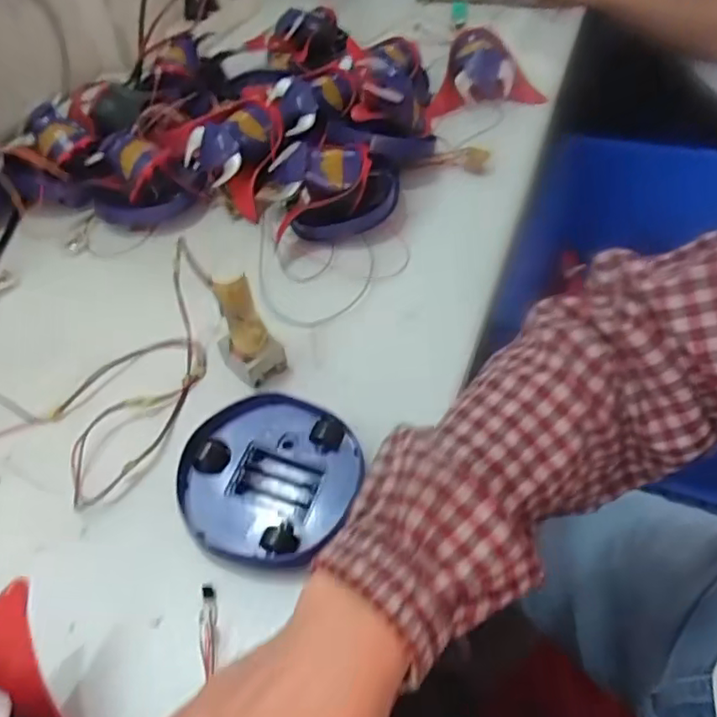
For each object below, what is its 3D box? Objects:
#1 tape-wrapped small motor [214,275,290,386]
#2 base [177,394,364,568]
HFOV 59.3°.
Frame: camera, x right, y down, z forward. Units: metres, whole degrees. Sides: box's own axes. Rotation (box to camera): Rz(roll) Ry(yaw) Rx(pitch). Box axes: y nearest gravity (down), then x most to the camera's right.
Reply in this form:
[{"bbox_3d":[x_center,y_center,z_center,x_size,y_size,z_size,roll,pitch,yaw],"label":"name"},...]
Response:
[{"bbox_3d":[-0.078,-0.023,0.441,0.035,0.098,0.031,33,60,31],"label":"tape-wrapped small motor"},{"bbox_3d":[-0.054,0.077,0.387,0.104,0.037,0.104,-4,48,4],"label":"base"}]

